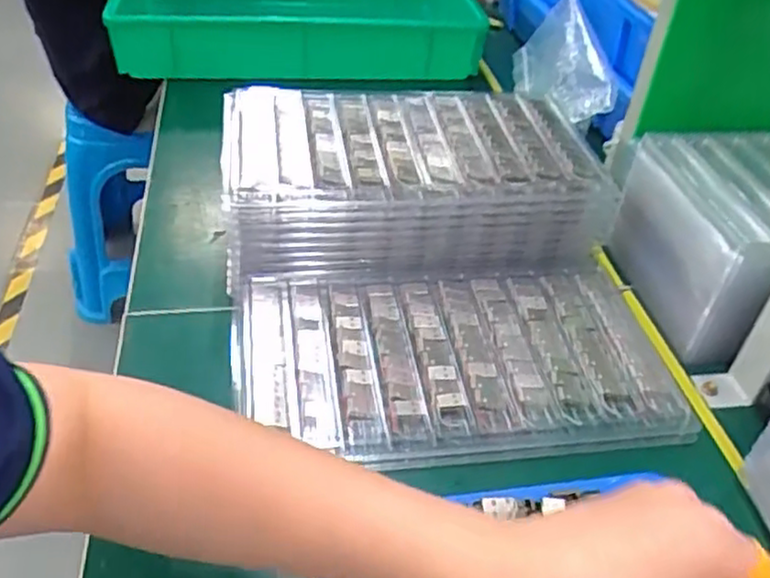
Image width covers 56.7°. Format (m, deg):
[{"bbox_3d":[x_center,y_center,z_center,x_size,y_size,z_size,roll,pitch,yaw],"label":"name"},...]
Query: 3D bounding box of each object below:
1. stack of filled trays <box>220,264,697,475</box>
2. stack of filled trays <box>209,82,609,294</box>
[{"bbox_3d":[0.042,0.051,0.501,0.288,0.032,0.163,-2,41,-9],"label":"stack of filled trays"},{"bbox_3d":[0.018,-0.096,0.590,0.292,0.080,0.169,-3,41,-9],"label":"stack of filled trays"}]

